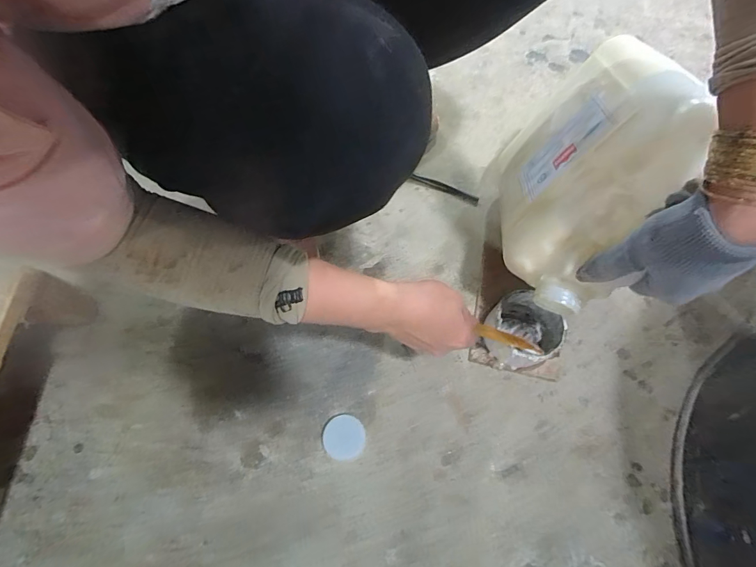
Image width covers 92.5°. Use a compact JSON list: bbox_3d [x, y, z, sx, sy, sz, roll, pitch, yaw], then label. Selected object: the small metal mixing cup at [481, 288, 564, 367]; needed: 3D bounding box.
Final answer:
[{"bbox_3d":[0.174,0.058,0.440,0.087,0.057,0.086,1,66,-1],"label":"small metal mixing cup"}]

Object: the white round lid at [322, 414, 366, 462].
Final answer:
[{"bbox_3d":[-0.038,0.171,0.403,0.046,0.021,0.045,1,66,-1],"label":"white round lid"}]

